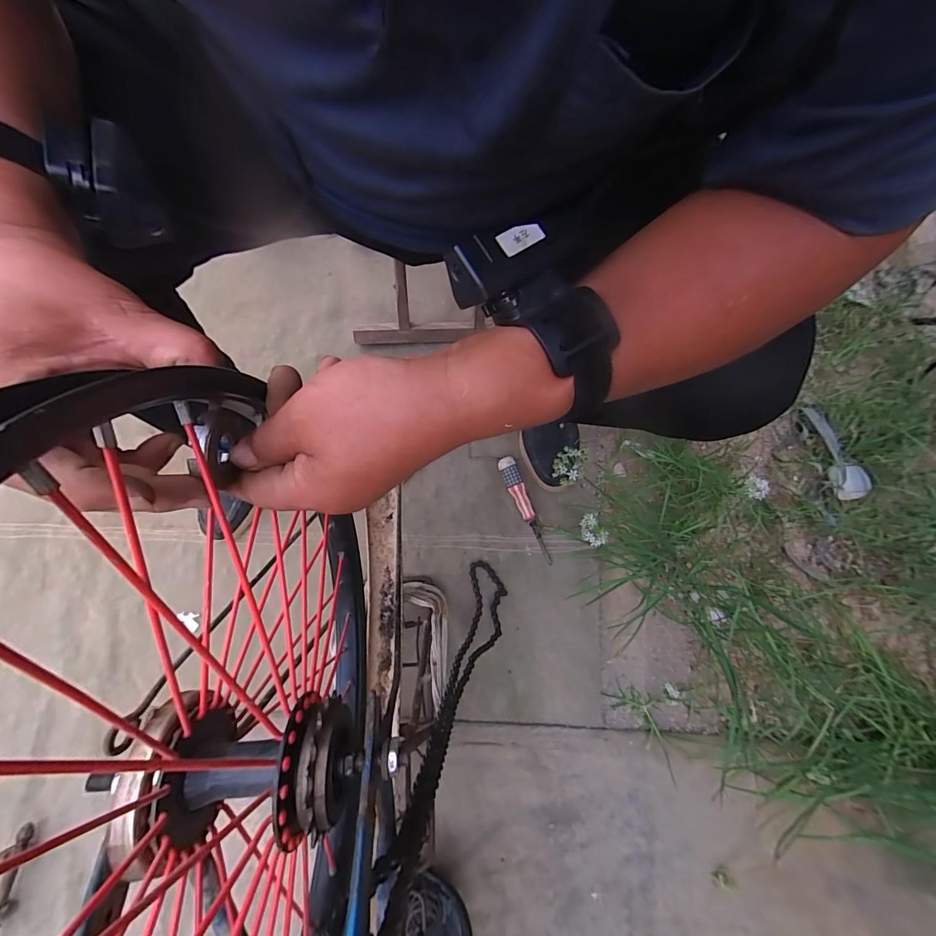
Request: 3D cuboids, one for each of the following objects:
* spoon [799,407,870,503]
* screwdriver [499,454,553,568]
[{"bbox_3d":[0.649,-0.031,0.700,0.048,0.036,0.177,-13,78,-5],"label":"spoon"},{"bbox_3d":[0.095,0.072,0.660,0.027,0.035,0.185,-19,78,-6],"label":"screwdriver"}]

